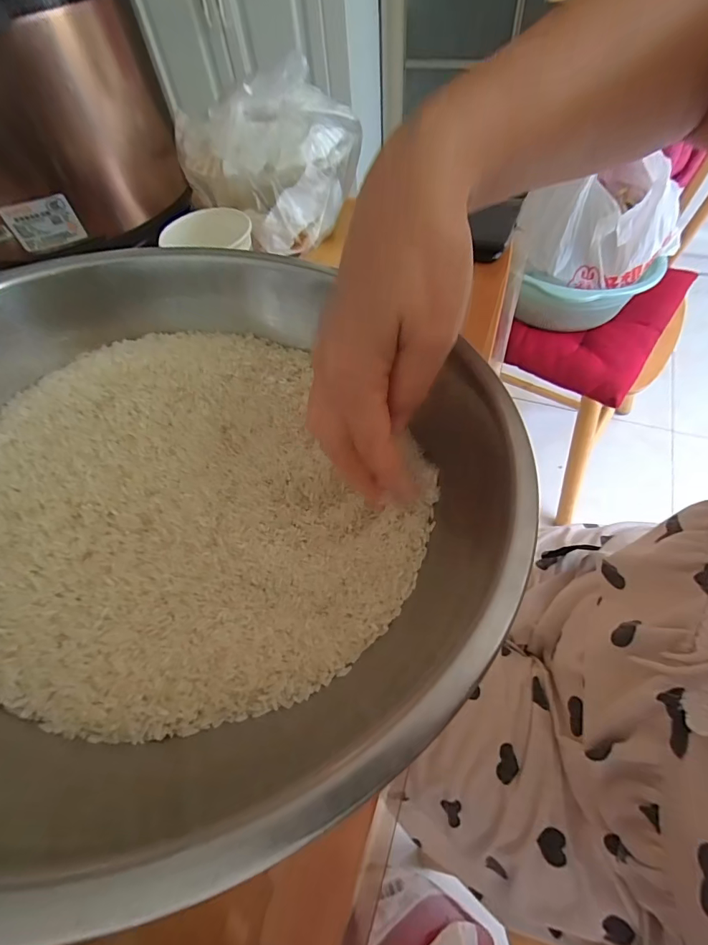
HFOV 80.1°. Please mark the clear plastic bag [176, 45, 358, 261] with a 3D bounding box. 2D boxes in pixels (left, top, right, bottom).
[{"bbox_3d":[-0.078,-0.310,0.418,0.147,0.111,0.128,-40,61,-20],"label":"clear plastic bag"}]

